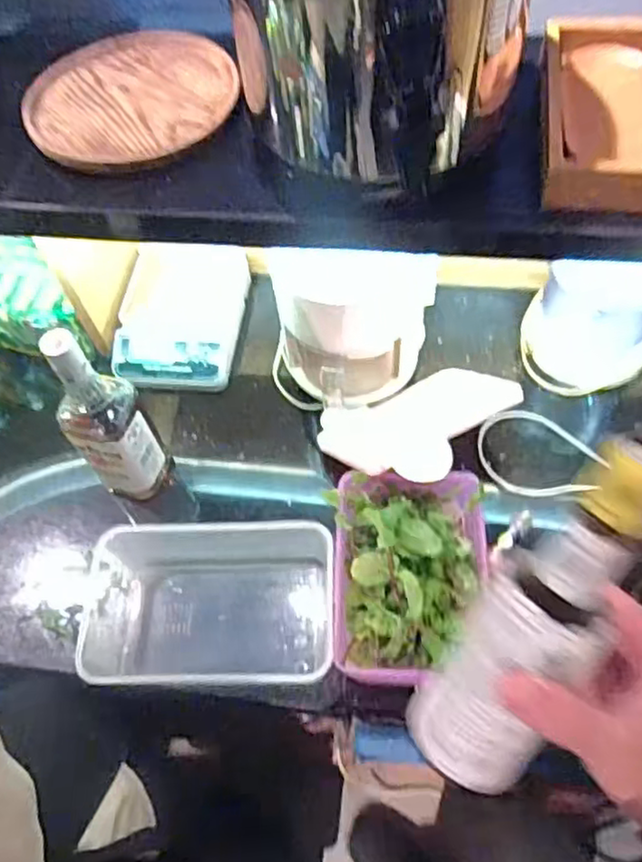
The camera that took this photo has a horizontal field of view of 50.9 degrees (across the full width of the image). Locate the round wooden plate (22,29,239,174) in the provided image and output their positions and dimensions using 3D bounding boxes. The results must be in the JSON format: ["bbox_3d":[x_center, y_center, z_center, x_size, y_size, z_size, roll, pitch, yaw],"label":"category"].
[{"bbox_3d":[-0.196,-0.358,0.708,0.211,0.019,0.226,-2,58,3],"label":"round wooden plate"}]

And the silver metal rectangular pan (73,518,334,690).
[{"bbox_3d":[-0.114,0.183,0.740,0.256,0.090,0.185,-3,58,3],"label":"silver metal rectangular pan"}]

